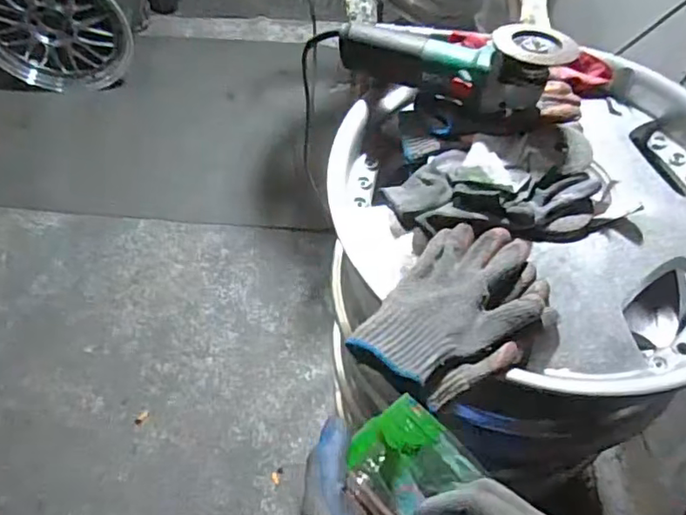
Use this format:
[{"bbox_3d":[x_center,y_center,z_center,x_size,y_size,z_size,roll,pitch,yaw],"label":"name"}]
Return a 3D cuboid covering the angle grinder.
[{"bbox_3d":[0.127,-0.237,0.708,0.274,0.090,0.078,16,58,11],"label":"angle grinder"}]

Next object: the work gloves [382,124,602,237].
[{"bbox_3d":[0.178,-0.084,0.675,0.246,0.044,0.140,-7,56,-5],"label":"work gloves"}]

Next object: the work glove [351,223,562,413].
[{"bbox_3d":[0.118,0.049,0.568,0.135,0.043,0.219,30,61,19],"label":"work glove"}]

